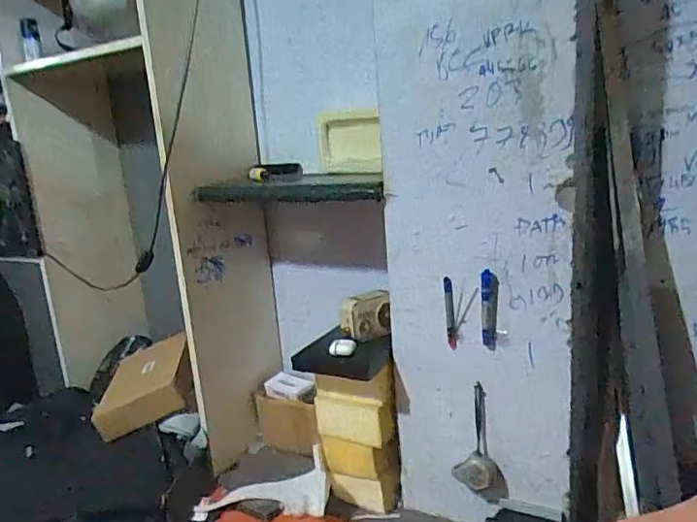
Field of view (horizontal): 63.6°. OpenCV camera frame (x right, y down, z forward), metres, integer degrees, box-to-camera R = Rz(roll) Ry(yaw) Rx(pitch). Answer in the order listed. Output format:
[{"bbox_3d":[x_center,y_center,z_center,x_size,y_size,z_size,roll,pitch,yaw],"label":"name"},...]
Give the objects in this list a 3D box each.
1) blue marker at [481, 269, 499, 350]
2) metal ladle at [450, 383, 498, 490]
[{"bbox_3d":[0.238,0.082,0.947,0.027,0.131,0.015,0,12,17],"label":"blue marker"},{"bbox_3d":[0.226,0.319,1.007,0.074,0.192,0.030,-2,12,6],"label":"metal ladle"}]

